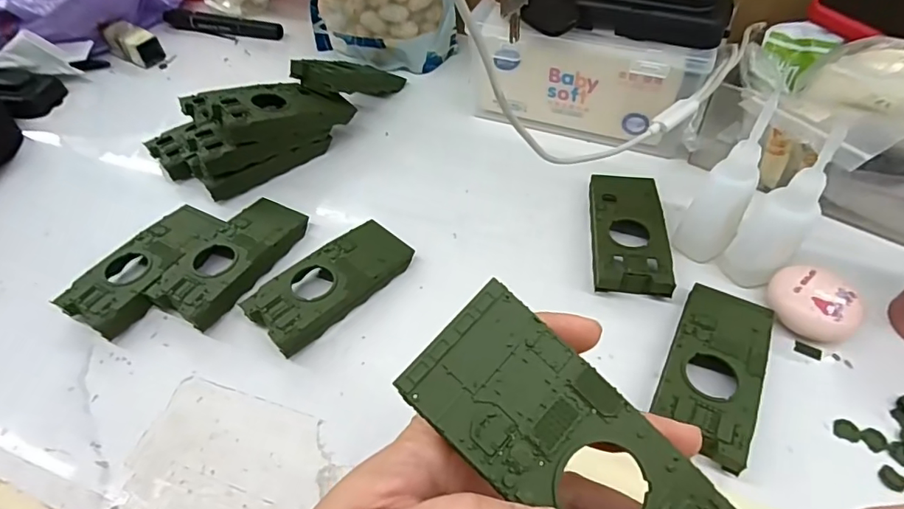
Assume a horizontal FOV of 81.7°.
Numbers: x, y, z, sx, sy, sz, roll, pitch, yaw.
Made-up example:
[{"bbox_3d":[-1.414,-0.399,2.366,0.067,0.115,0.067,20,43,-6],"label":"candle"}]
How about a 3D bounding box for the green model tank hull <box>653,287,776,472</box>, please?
[{"bbox_3d":[0.144,0.060,0.285,0.047,0.020,0.105,21,55,19],"label":"green model tank hull"}]

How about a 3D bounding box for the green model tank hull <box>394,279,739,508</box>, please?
[{"bbox_3d":[0.036,0.057,0.153,0.101,0.013,0.045,39,60,4],"label":"green model tank hull"}]

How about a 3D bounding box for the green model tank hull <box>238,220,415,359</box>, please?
[{"bbox_3d":[-0.074,0.019,0.334,0.050,0.021,0.103,35,60,27],"label":"green model tank hull"}]

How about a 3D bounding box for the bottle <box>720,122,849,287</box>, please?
[{"bbox_3d":[0.189,-0.023,0.296,0.031,0.103,0.034,-2,51,2],"label":"bottle"}]

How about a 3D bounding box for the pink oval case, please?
[{"bbox_3d":[0.210,0.030,0.306,0.039,0.024,0.047,-34,57,-22],"label":"pink oval case"}]

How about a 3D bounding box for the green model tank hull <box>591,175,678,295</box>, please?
[{"bbox_3d":[0.118,-0.018,0.353,0.047,0.019,0.105,4,51,7],"label":"green model tank hull"}]

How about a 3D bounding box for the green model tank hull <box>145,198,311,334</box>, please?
[{"bbox_3d":[-0.146,0.002,0.352,0.050,0.021,0.103,21,55,19],"label":"green model tank hull"}]

